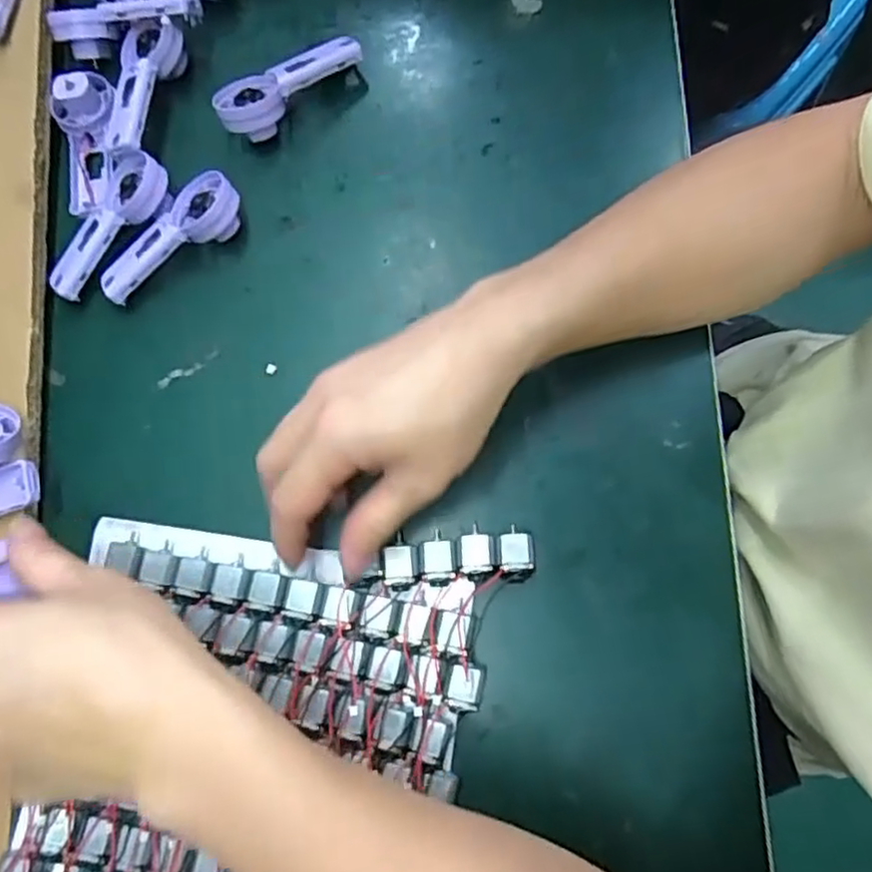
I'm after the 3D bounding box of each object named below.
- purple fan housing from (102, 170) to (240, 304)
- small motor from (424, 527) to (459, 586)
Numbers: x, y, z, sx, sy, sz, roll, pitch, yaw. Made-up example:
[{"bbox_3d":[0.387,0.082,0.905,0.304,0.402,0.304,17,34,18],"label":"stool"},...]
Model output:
[{"bbox_3d":[-0.154,-0.114,0.393,0.091,0.026,0.037,-38,79,-3],"label":"purple fan housing"},{"bbox_3d":[0.003,0.063,0.358,0.018,0.017,0.028,-2,80,4],"label":"small motor"}]

